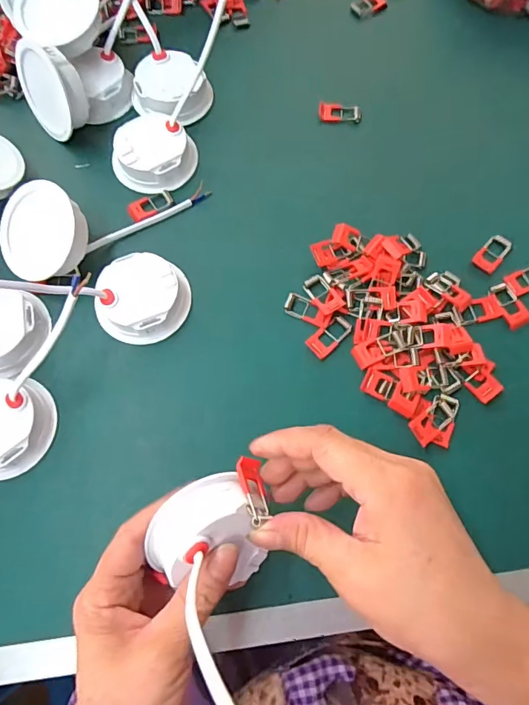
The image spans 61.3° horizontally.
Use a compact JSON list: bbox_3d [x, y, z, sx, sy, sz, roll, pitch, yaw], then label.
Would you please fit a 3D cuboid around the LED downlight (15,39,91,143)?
[{"bbox_3d":[-0.175,-0.220,0.375,0.069,0.067,0.030,34,54,23],"label":"LED downlight"}]

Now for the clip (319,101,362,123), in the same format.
[{"bbox_3d":[0.070,-0.220,0.409,0.038,0.006,0.019,2,71,0],"label":"clip"}]

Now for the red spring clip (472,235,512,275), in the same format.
[{"bbox_3d":[0.185,-0.080,0.361,0.019,0.005,0.034,40,75,12],"label":"red spring clip"}]

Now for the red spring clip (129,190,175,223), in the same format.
[{"bbox_3d":[-0.095,-0.124,0.373,0.038,0.004,0.022,-34,74,-12],"label":"red spring clip"}]

